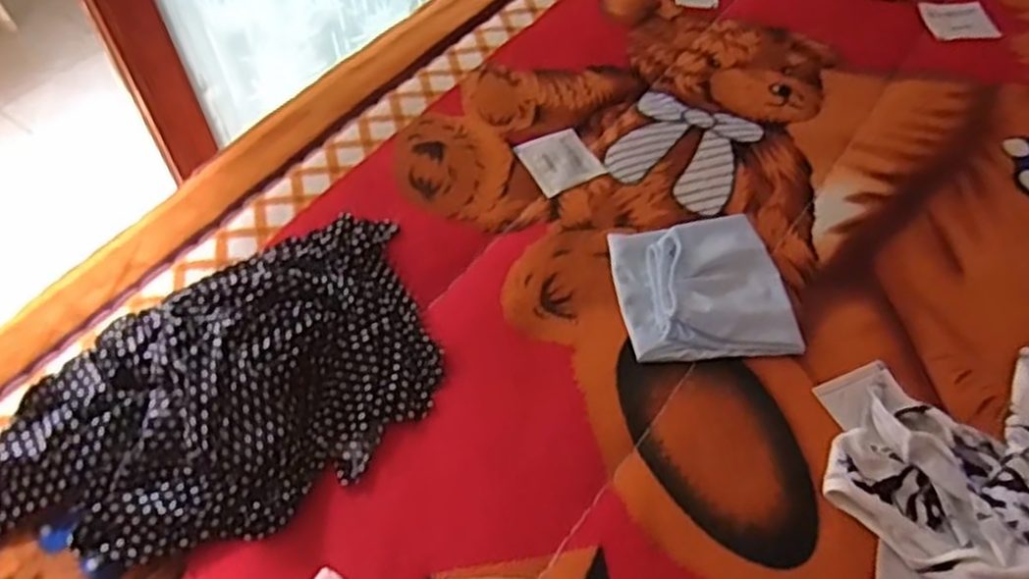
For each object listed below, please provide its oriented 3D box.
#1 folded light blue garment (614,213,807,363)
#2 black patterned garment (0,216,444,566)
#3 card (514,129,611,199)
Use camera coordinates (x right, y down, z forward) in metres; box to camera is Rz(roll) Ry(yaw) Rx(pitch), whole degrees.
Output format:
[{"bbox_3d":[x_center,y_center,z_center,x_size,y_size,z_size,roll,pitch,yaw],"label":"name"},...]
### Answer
[{"bbox_3d":[0.174,-0.006,0.716,0.154,0.033,0.149,-4,53,-2],"label":"folded light blue garment"},{"bbox_3d":[-0.244,0.087,0.641,0.381,0.076,0.236,-35,60,-17],"label":"black patterned garment"},{"bbox_3d":[0.051,-0.140,0.840,0.077,0.007,0.079,-22,61,-14],"label":"card"}]

